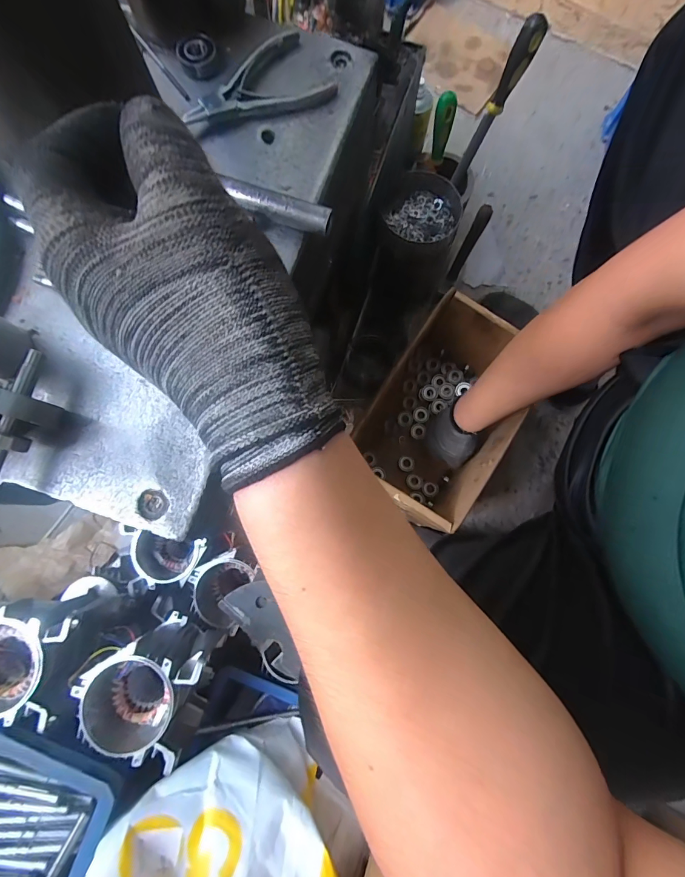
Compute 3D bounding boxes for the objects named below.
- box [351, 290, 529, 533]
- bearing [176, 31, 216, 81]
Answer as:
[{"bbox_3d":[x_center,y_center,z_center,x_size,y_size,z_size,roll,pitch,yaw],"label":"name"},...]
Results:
[{"bbox_3d":[0.154,-0.031,0.626,0.188,0.183,0.300,34,82,6],"label":"box"},{"bbox_3d":[-0.128,-0.338,0.339,0.033,0.011,0.035,0,80,0],"label":"bearing"}]

